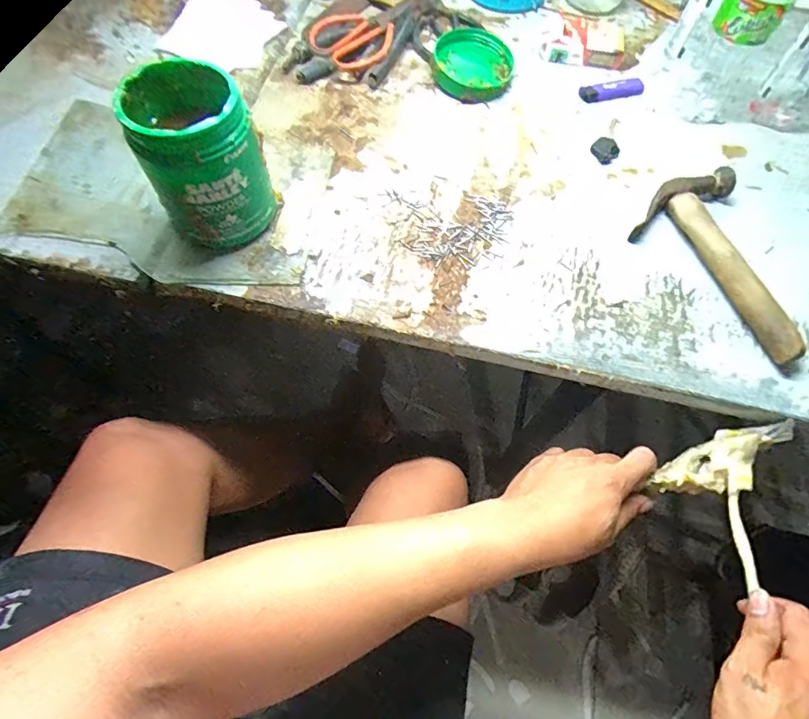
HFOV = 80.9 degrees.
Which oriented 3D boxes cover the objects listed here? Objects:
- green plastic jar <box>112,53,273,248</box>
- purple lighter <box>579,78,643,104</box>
[{"bbox_3d":[-0.173,-0.170,0.415,0.091,0.132,0.091,-31,67,-16],"label":"green plastic jar"},{"bbox_3d":[0.246,-0.321,0.564,0.079,0.009,0.025,-15,64,-9],"label":"purple lighter"}]

